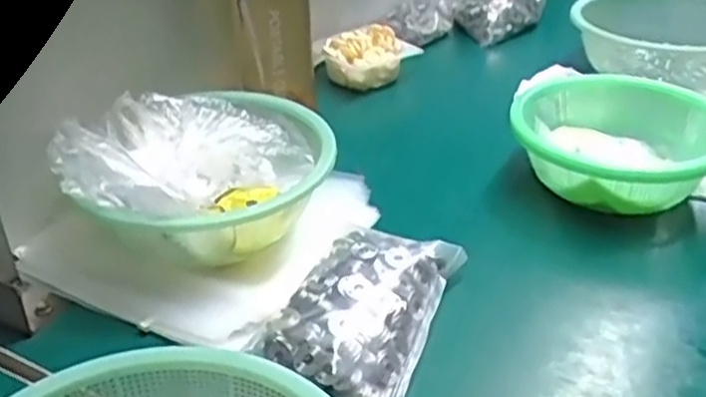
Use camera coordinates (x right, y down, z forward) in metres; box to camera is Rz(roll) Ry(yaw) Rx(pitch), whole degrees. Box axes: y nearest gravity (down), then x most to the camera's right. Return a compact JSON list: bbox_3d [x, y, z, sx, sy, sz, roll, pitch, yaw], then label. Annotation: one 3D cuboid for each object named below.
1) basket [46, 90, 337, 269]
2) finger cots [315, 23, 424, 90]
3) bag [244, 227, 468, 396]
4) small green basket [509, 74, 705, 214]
[{"bbox_3d":[-0.101,-0.021,0.532,0.169,0.094,0.181,3,32,6],"label":"basket"},{"bbox_3d":[0.014,-0.153,0.792,0.086,0.038,0.075,-23,38,-32],"label":"finger cots"},{"bbox_3d":[0.012,0.064,0.449,0.088,0.033,0.138,16,35,24],"label":"bag"},{"bbox_3d":[0.210,-0.041,0.591,0.161,0.061,0.182,10,33,17],"label":"small green basket"}]

